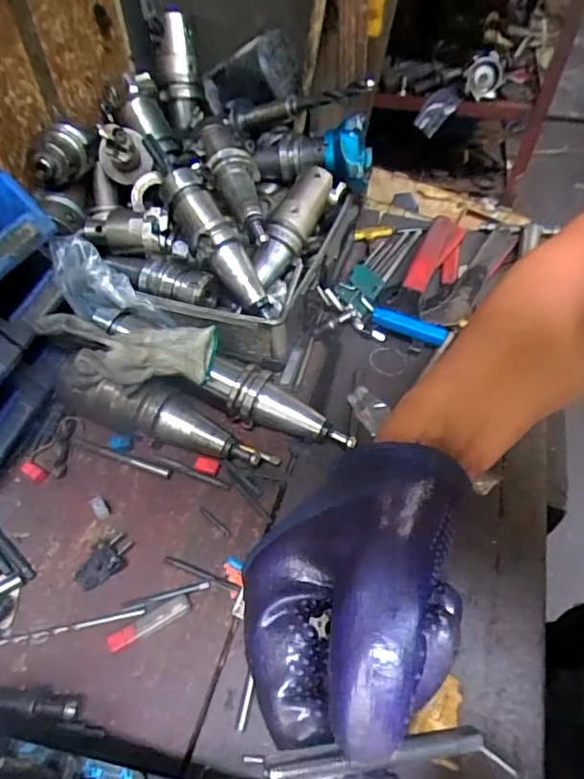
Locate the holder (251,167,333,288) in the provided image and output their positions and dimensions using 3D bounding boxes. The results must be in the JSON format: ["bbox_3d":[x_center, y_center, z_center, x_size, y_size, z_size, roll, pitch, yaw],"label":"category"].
[{"bbox_3d":[0.002,-0.189,0.609,0.040,0.045,0.157,24,75,17],"label":"holder"}]

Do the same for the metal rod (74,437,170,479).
[{"bbox_3d":[-0.168,0.067,0.524,0.106,0.008,0.011,16,53,12],"label":"metal rod"}]

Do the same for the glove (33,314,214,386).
[{"bbox_3d":[-0.153,-0.037,0.497,0.159,0.035,0.057,5,50,-13],"label":"glove"}]

